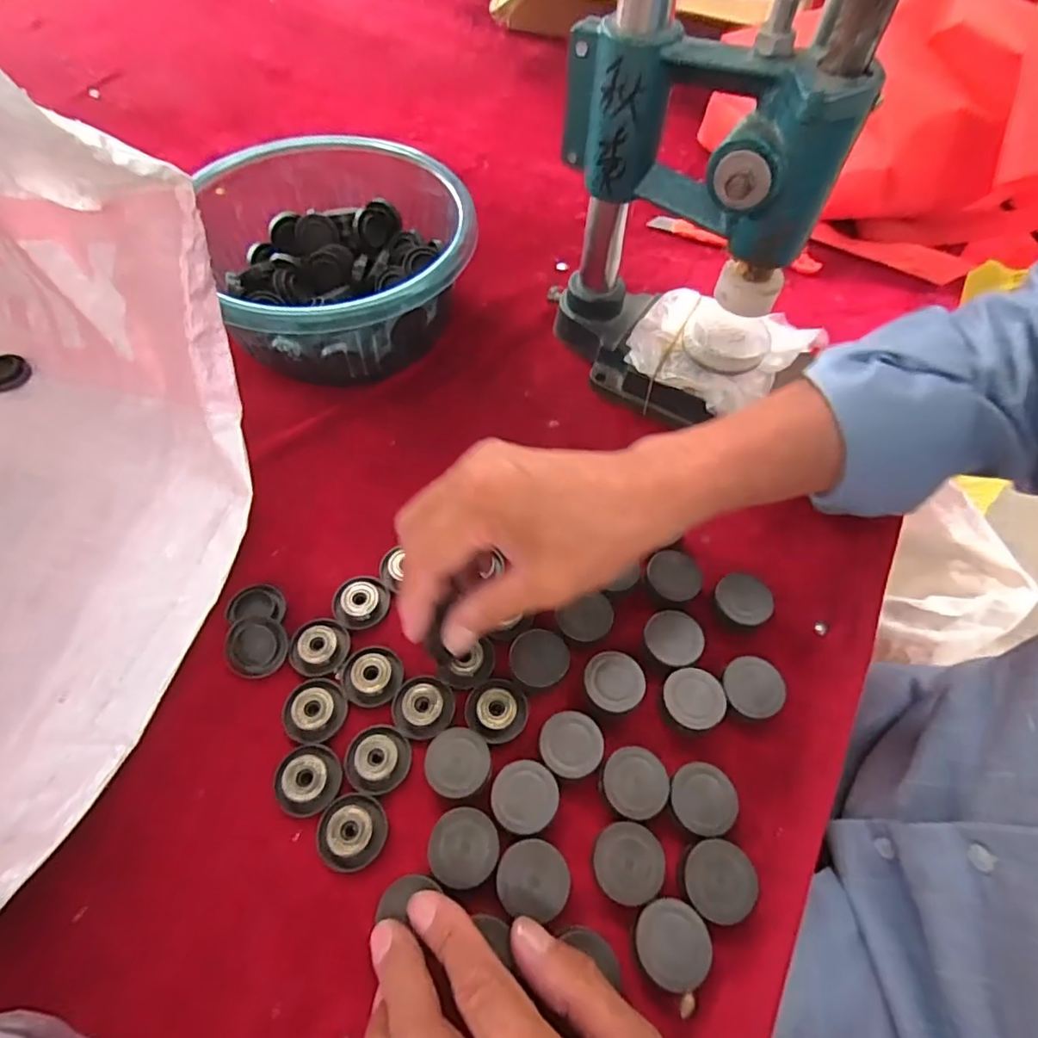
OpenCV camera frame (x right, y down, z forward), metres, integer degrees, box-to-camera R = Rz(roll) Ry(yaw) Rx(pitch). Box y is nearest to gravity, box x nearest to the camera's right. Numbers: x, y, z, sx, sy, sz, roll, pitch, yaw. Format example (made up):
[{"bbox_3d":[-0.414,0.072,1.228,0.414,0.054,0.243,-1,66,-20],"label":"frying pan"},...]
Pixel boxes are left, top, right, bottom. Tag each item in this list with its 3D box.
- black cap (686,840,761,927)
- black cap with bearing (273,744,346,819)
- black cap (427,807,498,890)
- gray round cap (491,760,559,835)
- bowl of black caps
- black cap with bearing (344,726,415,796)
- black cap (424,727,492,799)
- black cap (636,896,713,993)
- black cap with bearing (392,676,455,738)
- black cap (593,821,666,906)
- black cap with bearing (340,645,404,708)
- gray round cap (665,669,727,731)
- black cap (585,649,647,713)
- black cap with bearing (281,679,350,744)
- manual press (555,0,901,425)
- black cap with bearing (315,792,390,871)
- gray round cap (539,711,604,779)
[{"bbox_3d":[0.094,0.169,0.269,0.033,0.014,0.032,1,59,-2],"label":"black cap"},{"bbox_3d":[-0.106,0.130,0.288,0.030,0.009,0.032,1,59,-2],"label":"black cap with bearing"},{"bbox_3d":[-0.026,0.156,0.273,0.031,0.019,0.031,1,59,-2],"label":"black cap"},{"bbox_3d":[0.003,0.138,0.285,0.031,0.016,0.031,1,59,-2],"label":"gray round cap"},{"bbox_3d":[-0.130,-0.192,0.439,0.179,0.090,0.205,-23,62,-15],"label":"bowl of black caps"},{"bbox_3d":[-0.072,0.122,0.294,0.031,0.009,0.032,1,59,-2],"label":"black cap with bearing"},{"bbox_3d":[-0.031,0.124,0.291,0.032,0.013,0.032,1,59,-2],"label":"black cap"},{"bbox_3d":[0.068,0.190,0.258,0.032,0.019,0.032,1,59,-2],"label":"black cap"},{"bbox_3d":[-0.052,0.101,0.311,0.032,0.012,0.032,1,59,-2],"label":"black cap with bearing"},{"bbox_3d":[0.051,0.163,0.272,0.031,0.020,0.032,1,59,-2],"label":"black cap"},{"bbox_3d":[-0.082,0.086,0.317,0.034,0.005,0.033,1,59,-2],"label":"black cap with bearing"},{"bbox_3d":[0.094,0.098,0.311,0.031,0.011,0.031,1,59,-2],"label":"gray round cap"},{"bbox_3d":[0.052,0.089,0.313,0.032,0.009,0.031,1,59,-2],"label":"black cap"},{"bbox_3d":[-0.110,0.101,0.306,0.031,0.007,0.033,1,59,-2],"label":"black cap with bearing"},{"bbox_3d":[0.129,-0.223,0.313,0.131,0.359,0.187,-37,67,-22],"label":"manual press"},{"bbox_3d":[-0.081,0.151,0.278,0.032,0.009,0.032,1,59,-2],"label":"black cap with bearing"},{"bbox_3d":[0.027,0.117,0.298,0.031,0.010,0.033,1,59,-2],"label":"gray round cap"}]

